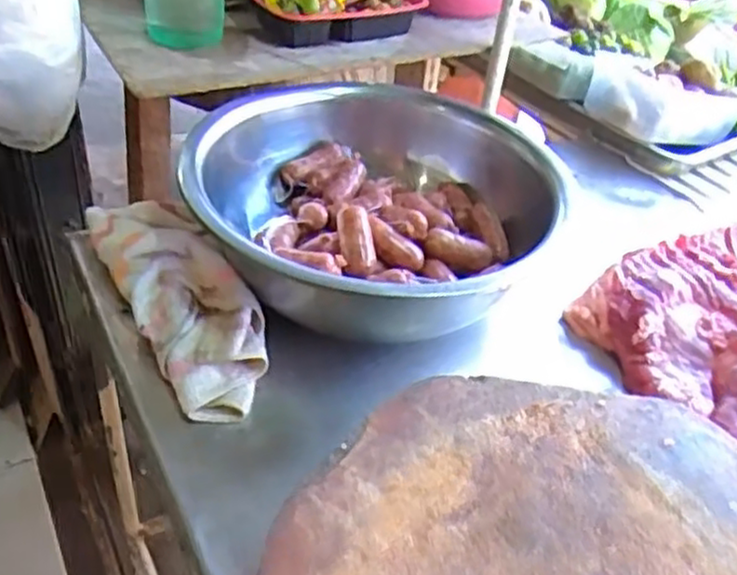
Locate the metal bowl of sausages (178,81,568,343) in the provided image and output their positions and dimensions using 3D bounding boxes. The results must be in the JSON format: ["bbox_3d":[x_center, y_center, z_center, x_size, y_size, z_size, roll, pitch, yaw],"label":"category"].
[{"bbox_3d":[0.007,-0.090,0.748,0.344,0.117,0.341,3,39,-3],"label":"metal bowl of sausages"}]

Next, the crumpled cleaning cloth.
[{"bbox_3d":[-0.174,0.000,0.699,0.105,0.053,0.287,-19,45,-27],"label":"crumpled cleaning cloth"}]

